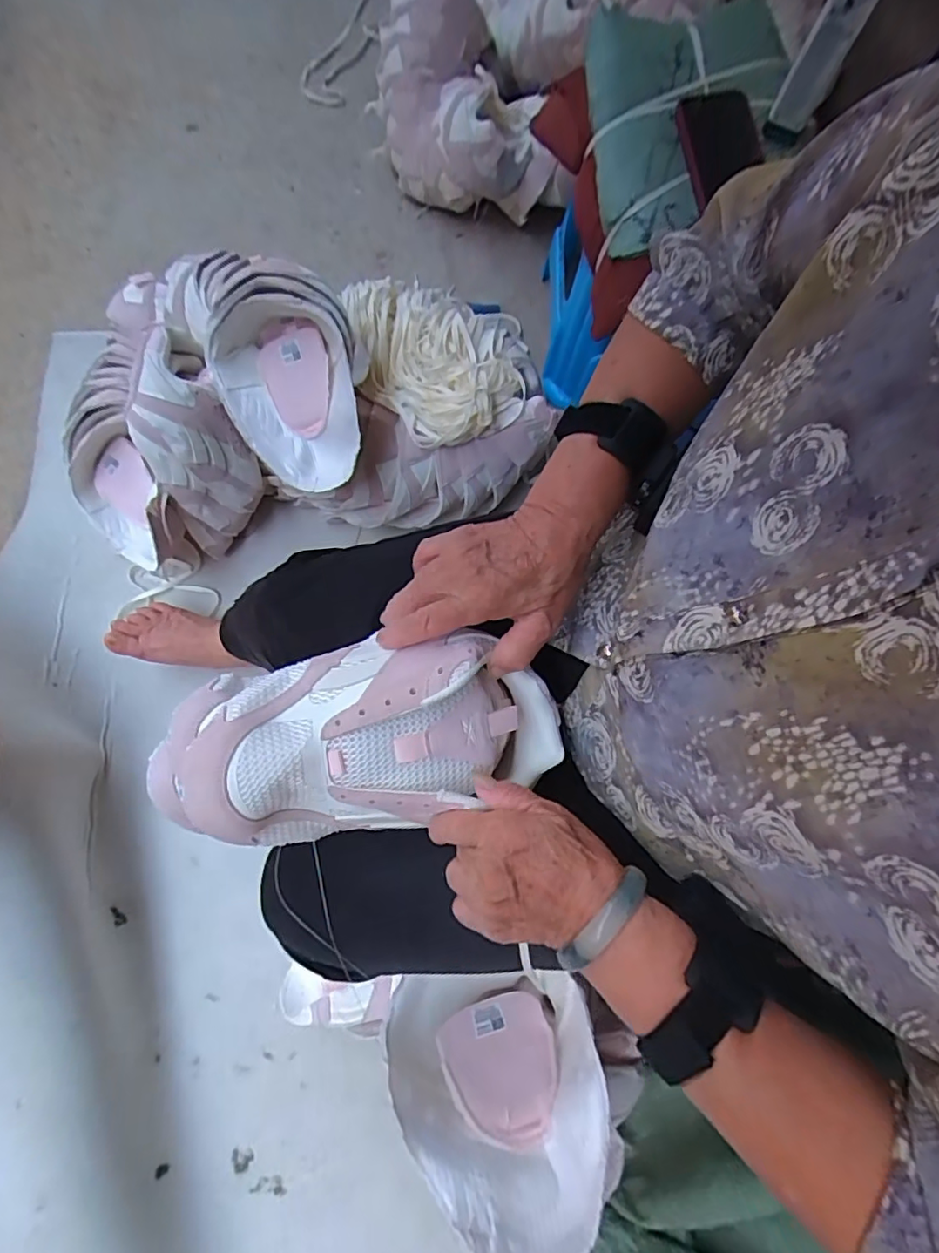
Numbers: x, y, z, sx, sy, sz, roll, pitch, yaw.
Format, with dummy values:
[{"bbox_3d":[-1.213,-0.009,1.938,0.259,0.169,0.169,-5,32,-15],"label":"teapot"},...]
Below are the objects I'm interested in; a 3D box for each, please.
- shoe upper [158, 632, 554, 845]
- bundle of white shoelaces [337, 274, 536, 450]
[{"bbox_3d":[-0.064,0.073,0.369,0.240,0.086,0.113,-8,76,-6],"label":"shoe upper"},{"bbox_3d":[-0.045,-0.383,0.752,0.222,0.077,0.318,-38,81,-12],"label":"bundle of white shoelaces"}]

